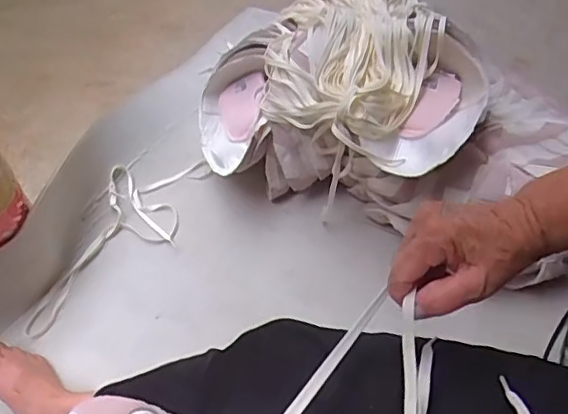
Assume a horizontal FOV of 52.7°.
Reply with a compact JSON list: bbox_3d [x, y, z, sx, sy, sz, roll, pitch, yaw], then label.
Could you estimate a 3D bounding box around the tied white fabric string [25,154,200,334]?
[{"bbox_3d":[-0.244,0.044,0.882,0.139,0.032,0.361,16,55,9],"label":"tied white fabric string"}]

